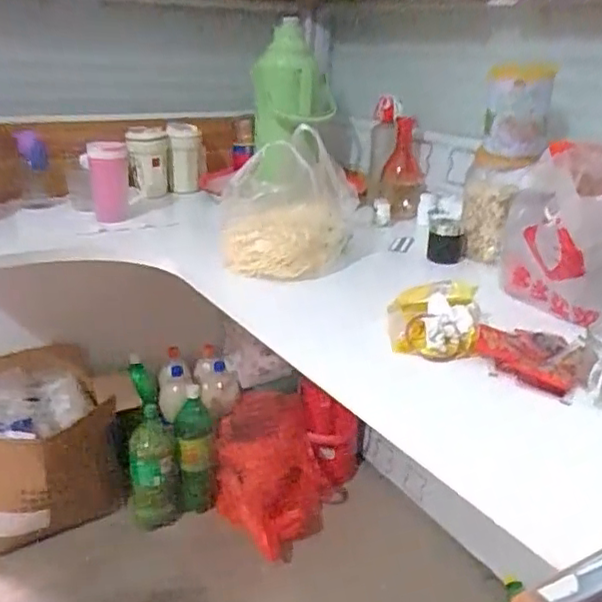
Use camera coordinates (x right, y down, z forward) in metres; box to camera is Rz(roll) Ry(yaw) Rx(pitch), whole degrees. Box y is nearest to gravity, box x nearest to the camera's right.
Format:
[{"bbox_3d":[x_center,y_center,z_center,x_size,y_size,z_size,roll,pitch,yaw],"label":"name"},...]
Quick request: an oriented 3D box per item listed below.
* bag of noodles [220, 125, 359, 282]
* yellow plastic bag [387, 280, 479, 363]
[{"bbox_3d":[-0.008,-0.148,0.985,0.228,0.197,0.128,0,22,-5],"label":"bag of noodles"},{"bbox_3d":[0.165,0.021,0.772,0.112,0.060,0.111,7,22,11],"label":"yellow plastic bag"}]

